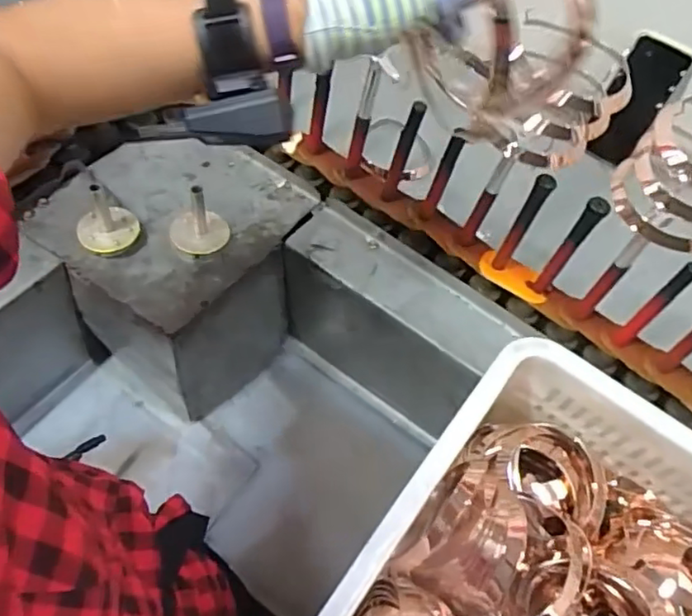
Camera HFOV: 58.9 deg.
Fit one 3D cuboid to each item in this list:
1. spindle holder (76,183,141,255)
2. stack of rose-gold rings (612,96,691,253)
[{"bbox_3d":[-0.259,-0.099,0.654,0.062,0.082,0.051,-21,60,-18],"label":"spindle holder"},{"bbox_3d":[0.286,-0.109,0.527,0.094,0.091,0.114,-26,61,-21],"label":"stack of rose-gold rings"}]

